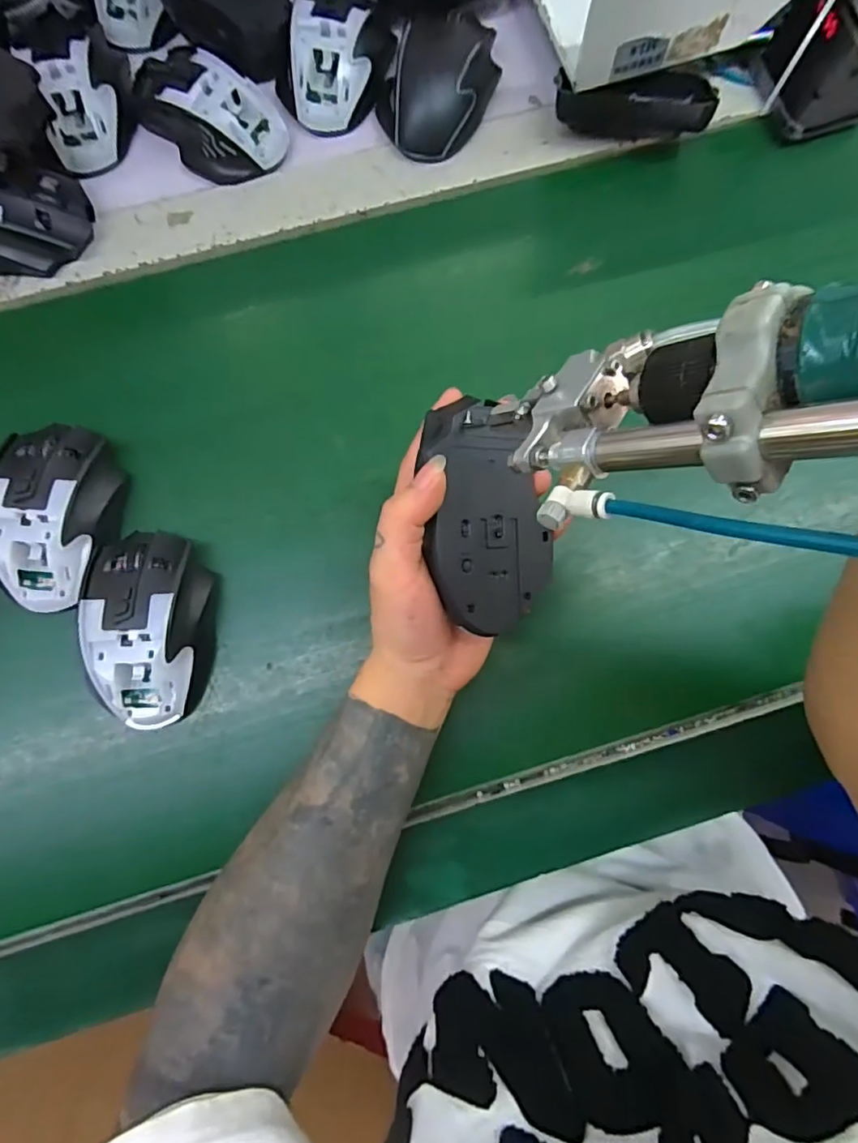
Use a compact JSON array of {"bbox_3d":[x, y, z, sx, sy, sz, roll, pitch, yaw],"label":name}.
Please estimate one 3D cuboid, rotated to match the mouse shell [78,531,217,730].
[{"bbox_3d":[-0.167,0.034,0.343,0.065,0.041,0.114,-6,82,-1],"label":"mouse shell"}]

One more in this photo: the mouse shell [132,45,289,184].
[{"bbox_3d":[-0.159,-0.329,0.399,0.117,0.034,0.070,31,83,4],"label":"mouse shell"}]

